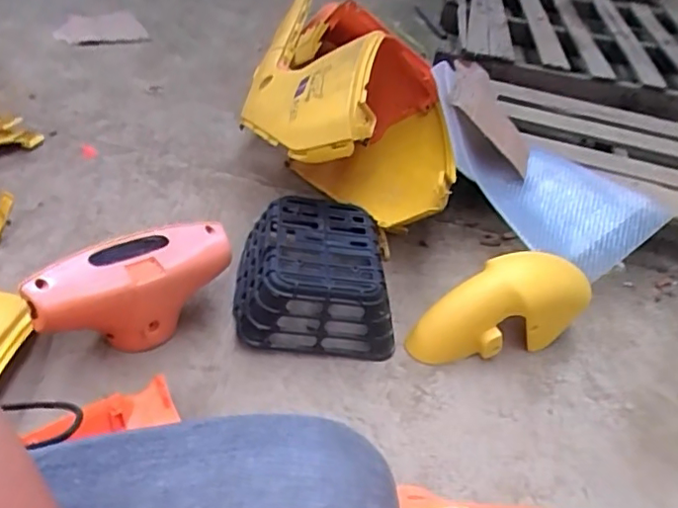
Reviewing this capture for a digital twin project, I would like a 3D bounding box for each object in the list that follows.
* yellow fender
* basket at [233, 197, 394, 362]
[{"bbox_3d":[0.265,0.102,1.006,0.311,0.142,0.120,-24,39,7],"label":"yellow fender"},{"bbox_3d":[-0.050,0.034,1.015,0.243,0.133,0.278,0,38,-10],"label":"basket"}]

